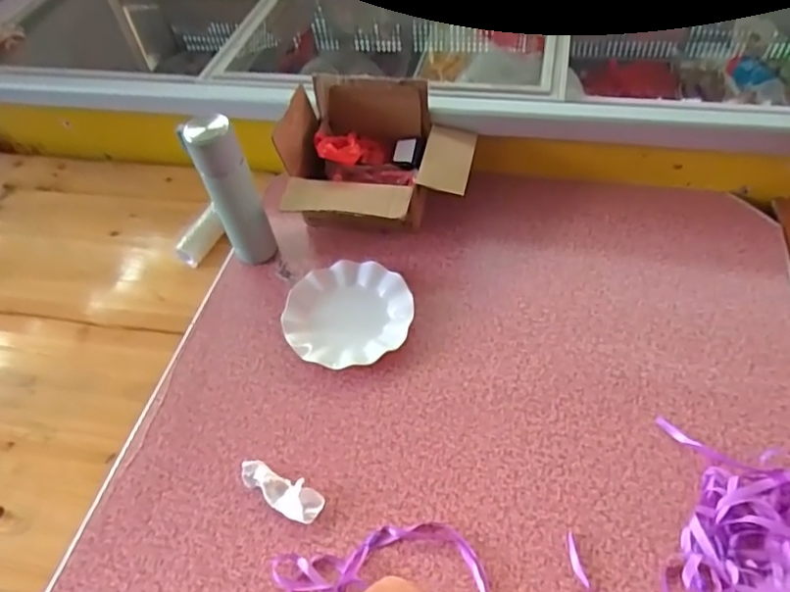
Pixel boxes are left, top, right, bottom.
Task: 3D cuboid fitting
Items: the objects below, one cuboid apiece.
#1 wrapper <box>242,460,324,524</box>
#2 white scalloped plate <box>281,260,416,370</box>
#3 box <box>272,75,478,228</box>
[{"bbox_3d":[-0.134,0.230,0.670,0.108,0.020,0.039,25,58,23],"label":"wrapper"},{"bbox_3d":[-0.067,0.023,0.811,0.180,0.022,0.169,-3,52,4],"label":"white scalloped plate"},{"bbox_3d":[-0.025,-0.194,0.882,0.272,0.188,0.222,5,53,10],"label":"box"}]

